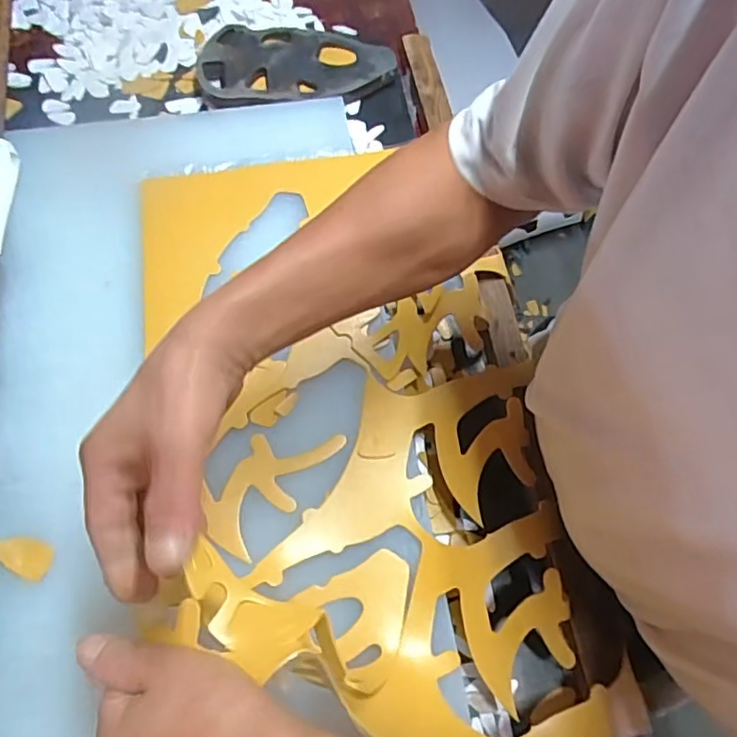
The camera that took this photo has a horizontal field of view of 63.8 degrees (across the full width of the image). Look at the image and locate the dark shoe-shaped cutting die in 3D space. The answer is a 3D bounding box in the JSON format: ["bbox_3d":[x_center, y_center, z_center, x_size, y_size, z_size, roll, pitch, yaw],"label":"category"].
[{"bbox_3d":[-0.084,-0.362,0.692,0.222,0.020,0.118,-4,70,-2],"label":"dark shoe-shaped cutting die"}]

